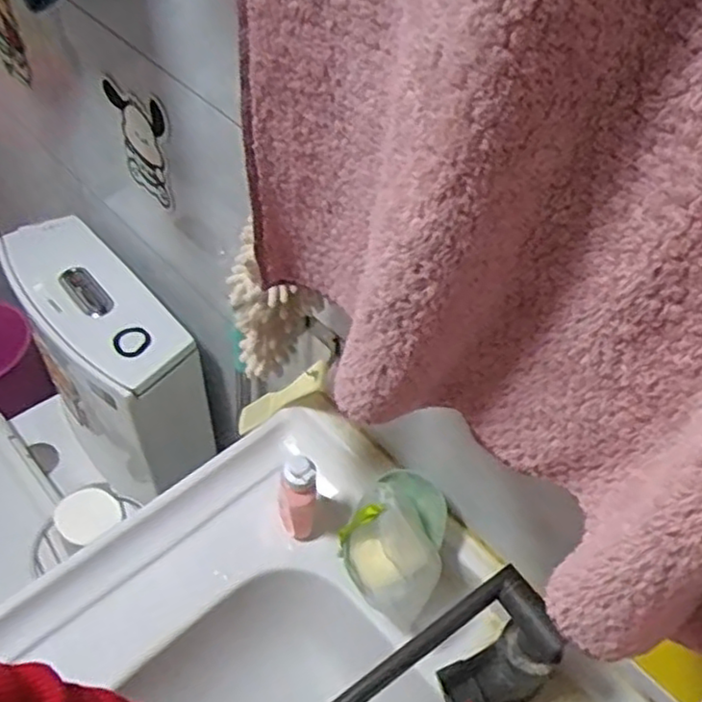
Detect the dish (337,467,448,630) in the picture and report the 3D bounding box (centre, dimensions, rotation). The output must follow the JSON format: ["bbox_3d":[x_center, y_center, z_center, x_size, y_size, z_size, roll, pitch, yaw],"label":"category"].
[{"bbox_3d":[0.047,0.174,0.642,0.100,0.081,0.105,3,49,-4],"label":"dish"}]

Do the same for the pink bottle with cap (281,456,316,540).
[{"bbox_3d":[-0.052,0.144,0.684,0.032,0.102,0.035,3,49,-4],"label":"pink bottle with cap"}]

